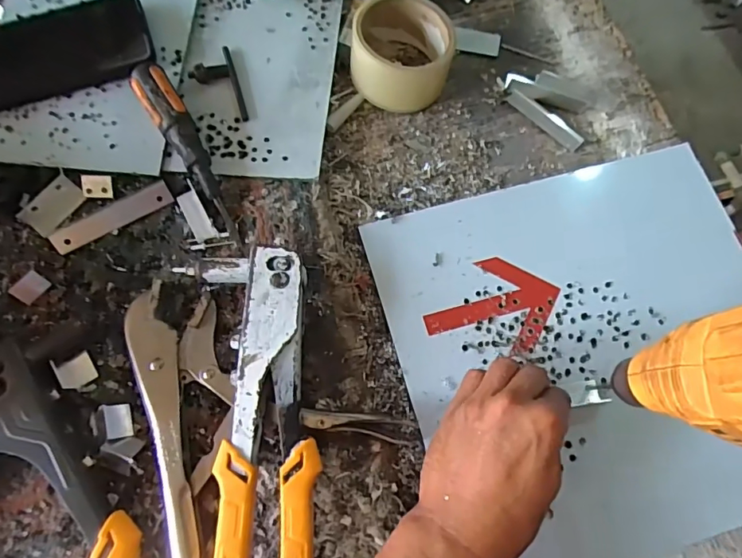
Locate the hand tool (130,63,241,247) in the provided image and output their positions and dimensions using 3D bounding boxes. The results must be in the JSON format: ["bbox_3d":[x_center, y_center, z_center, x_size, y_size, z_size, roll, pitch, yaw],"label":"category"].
[{"bbox_3d":[-0.144,-0.098,0.399,0.029,0.022,0.158,-29,87,-12],"label":"hand tool"}]

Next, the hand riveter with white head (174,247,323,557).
[{"bbox_3d":[-0.075,0.096,0.327,0.076,0.036,0.235,-6,71,-6],"label":"hand riveter with white head"}]

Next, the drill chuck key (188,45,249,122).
[{"bbox_3d":[-0.132,-0.167,0.425,0.037,0.013,0.077,-16,72,-10],"label":"drill chuck key"}]

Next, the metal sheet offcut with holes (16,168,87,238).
[{"bbox_3d":[-0.251,-0.059,0.393,0.027,0.005,0.046,35,71,8],"label":"metal sheet offcut with holes"}]

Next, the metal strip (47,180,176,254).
[{"bbox_3d":[-0.204,-0.050,0.394,0.093,0.004,0.024,-30,68,-11],"label":"metal strip"}]

